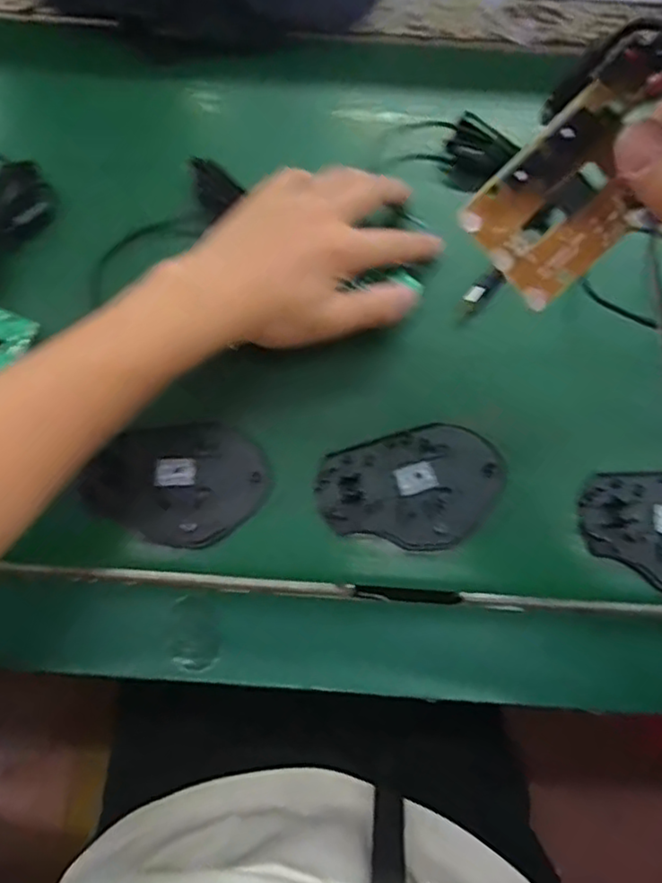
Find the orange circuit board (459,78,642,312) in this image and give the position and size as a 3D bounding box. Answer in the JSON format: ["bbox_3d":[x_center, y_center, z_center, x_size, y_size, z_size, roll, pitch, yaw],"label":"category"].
[{"bbox_3d":[0.076,-0.078,0.213,0.045,0.011,0.057,37,116,-23],"label":"orange circuit board"}]

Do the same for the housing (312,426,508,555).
[{"bbox_3d":[0.050,0.030,0.399,0.109,0.006,0.073,-16,75,-4],"label":"housing"}]

